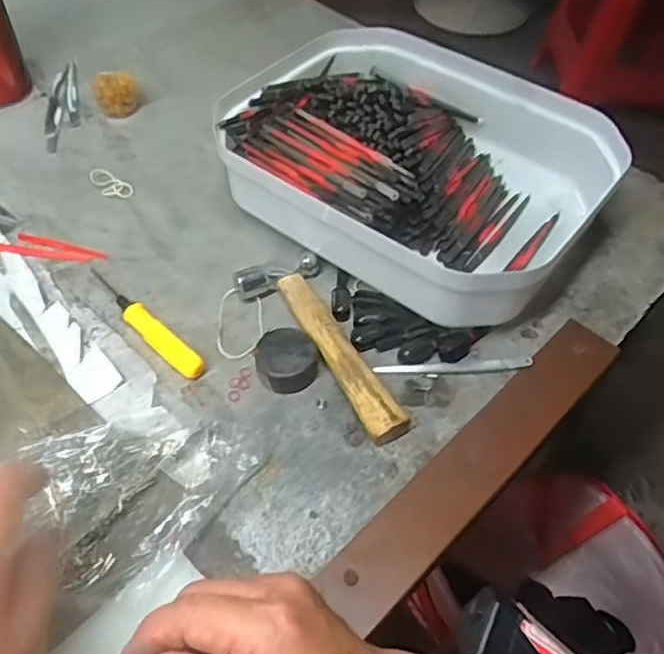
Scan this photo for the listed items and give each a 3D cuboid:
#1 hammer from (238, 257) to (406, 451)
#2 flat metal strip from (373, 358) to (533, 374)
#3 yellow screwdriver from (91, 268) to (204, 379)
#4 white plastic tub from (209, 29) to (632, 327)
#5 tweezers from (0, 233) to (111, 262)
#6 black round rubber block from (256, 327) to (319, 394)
[{"bbox_3d":[-0.005,0.010,0.409,0.056,0.020,0.153,-22,57,-20],"label":"hammer"},{"bbox_3d":[0.080,0.027,0.410,0.103,0.006,0.009,-1,53,-5],"label":"flat metal strip"},{"bbox_3d":[-0.129,-0.005,0.421,0.120,0.011,0.016,37,58,21],"label":"yellow screwdriver"},{"bbox_3d":[0.061,-0.128,0.482,0.261,0.072,0.210,31,58,21],"label":"white plastic tub"},{"bbox_3d":[-0.207,-0.059,0.467,0.081,0.004,0.021,9,52,2],"label":"tweezers"},{"bbox_3d":[-0.028,0.021,0.400,0.038,0.021,0.037,2,53,-3],"label":"black round rubber block"}]

